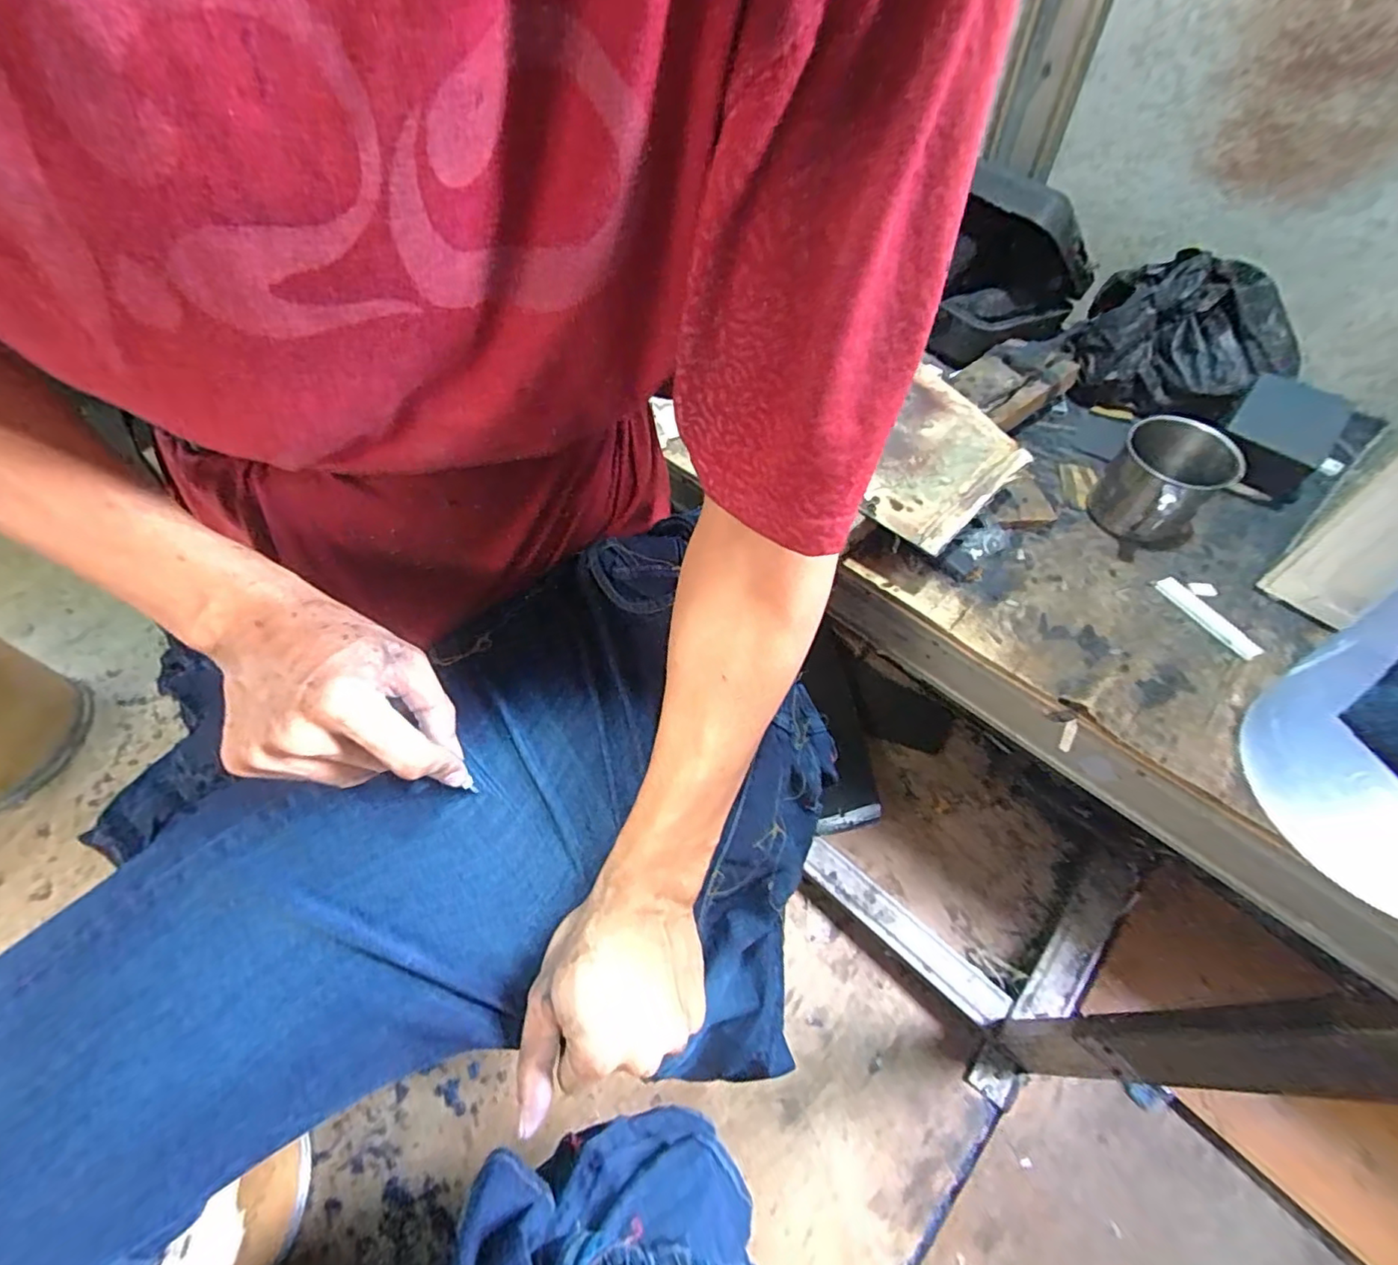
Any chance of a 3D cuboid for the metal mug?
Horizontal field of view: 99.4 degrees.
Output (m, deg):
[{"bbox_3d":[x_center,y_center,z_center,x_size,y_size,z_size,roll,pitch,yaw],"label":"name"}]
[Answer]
[{"bbox_3d":[0.377,-0.119,0.491,0.079,0.081,0.097,36,62,24],"label":"metal mug"}]

